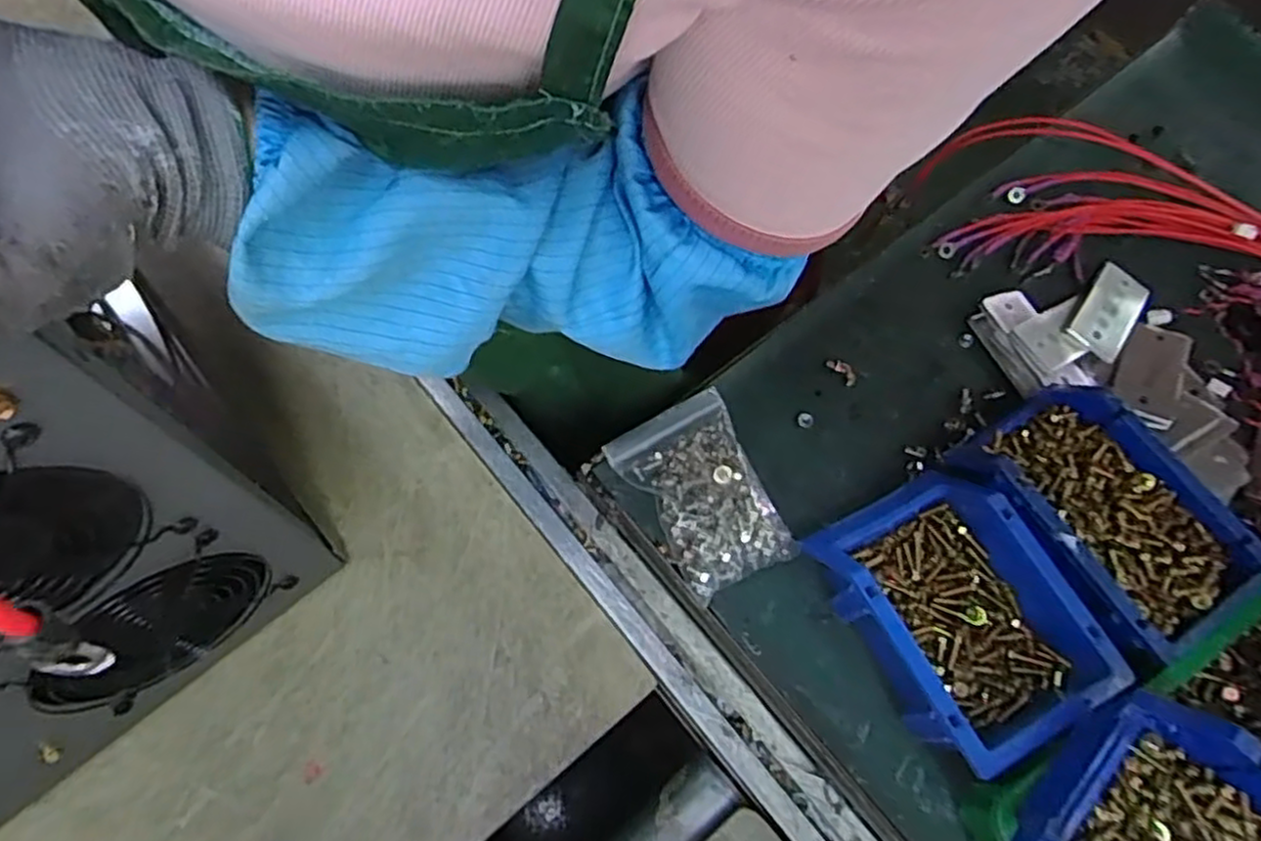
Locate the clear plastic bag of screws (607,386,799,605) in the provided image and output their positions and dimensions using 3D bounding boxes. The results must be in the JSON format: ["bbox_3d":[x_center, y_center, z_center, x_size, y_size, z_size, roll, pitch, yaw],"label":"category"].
[{"bbox_3d":[0.048,0.045,0.493,0.083,0.018,0.124,-25,71,-12],"label":"clear plastic bag of screws"}]

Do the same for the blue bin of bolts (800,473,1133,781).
[{"bbox_3d":[0.189,0.116,0.450,0.115,0.079,0.157,-25,71,-12],"label":"blue bin of bolts"}]

